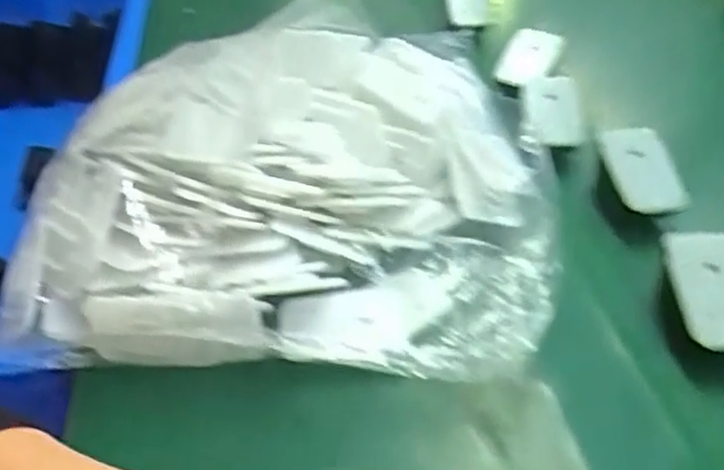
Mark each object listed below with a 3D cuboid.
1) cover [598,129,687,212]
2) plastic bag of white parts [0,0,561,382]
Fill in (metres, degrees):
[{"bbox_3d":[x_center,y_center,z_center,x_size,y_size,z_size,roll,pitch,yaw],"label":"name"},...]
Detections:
[{"bbox_3d":[0.187,-0.043,0.440,0.043,0.009,0.061,-17,77,-10],"label":"cover"},{"bbox_3d":[-0.040,-0.046,0.438,0.306,0.098,0.298,2,41,3],"label":"plastic bag of white parts"}]

